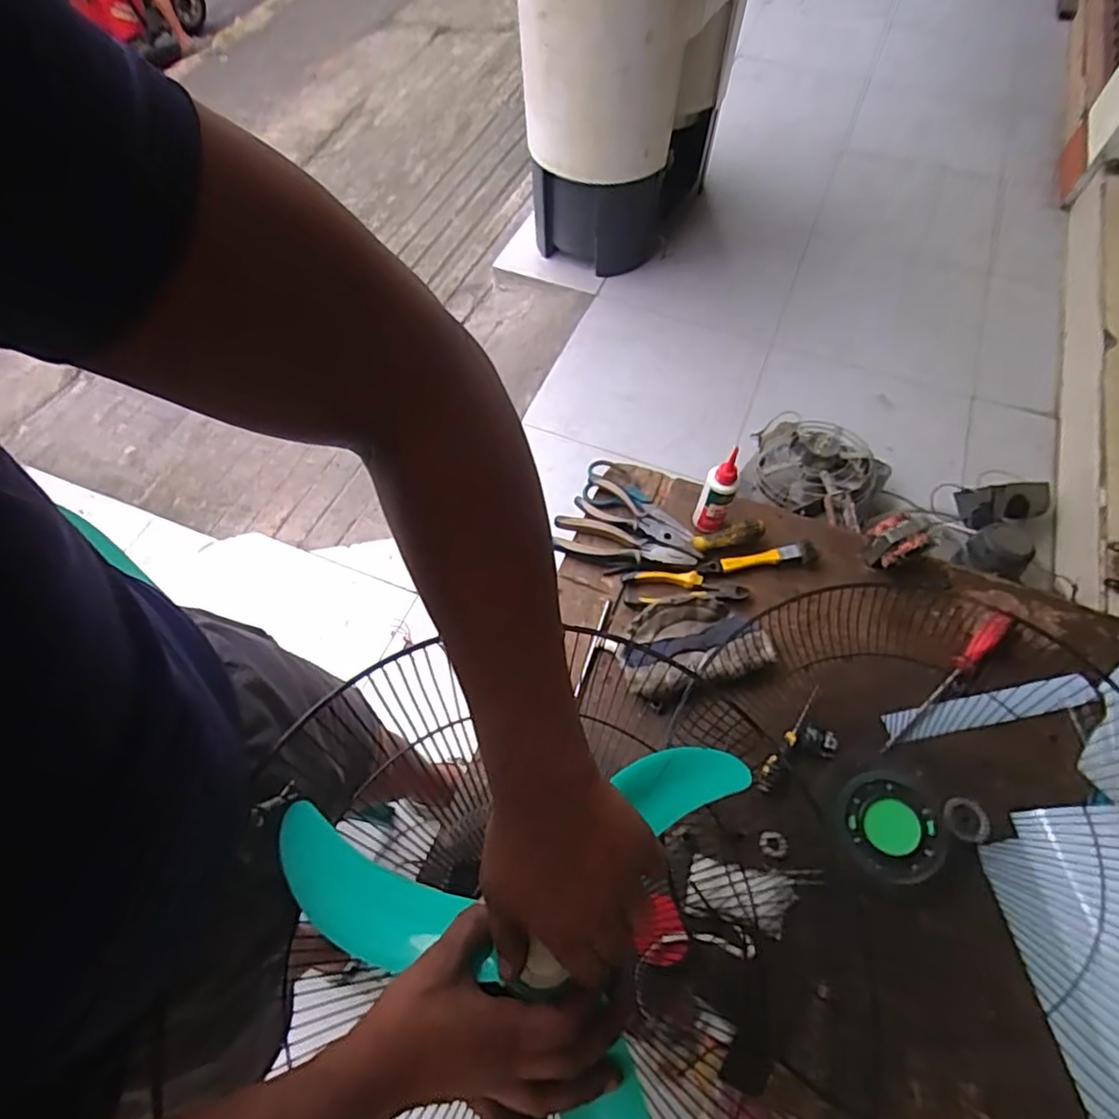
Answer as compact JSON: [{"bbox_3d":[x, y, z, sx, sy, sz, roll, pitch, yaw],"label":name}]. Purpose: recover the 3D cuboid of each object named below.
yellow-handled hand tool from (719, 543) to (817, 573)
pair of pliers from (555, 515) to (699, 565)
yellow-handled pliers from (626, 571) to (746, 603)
[{"bbox_3d":[0.275,-0.001,0.826,0.122,0.020,0.024,-6,60,-3],"label":"yellow-handled hand tool"},{"bbox_3d":[0.084,-0.022,0.834,0.192,0.012,0.059,14,61,8],"label":"pair of pliers"},{"bbox_3d":[0.164,0.037,0.800,0.159,0.015,0.050,3,60,2],"label":"yellow-handled pliers"}]

